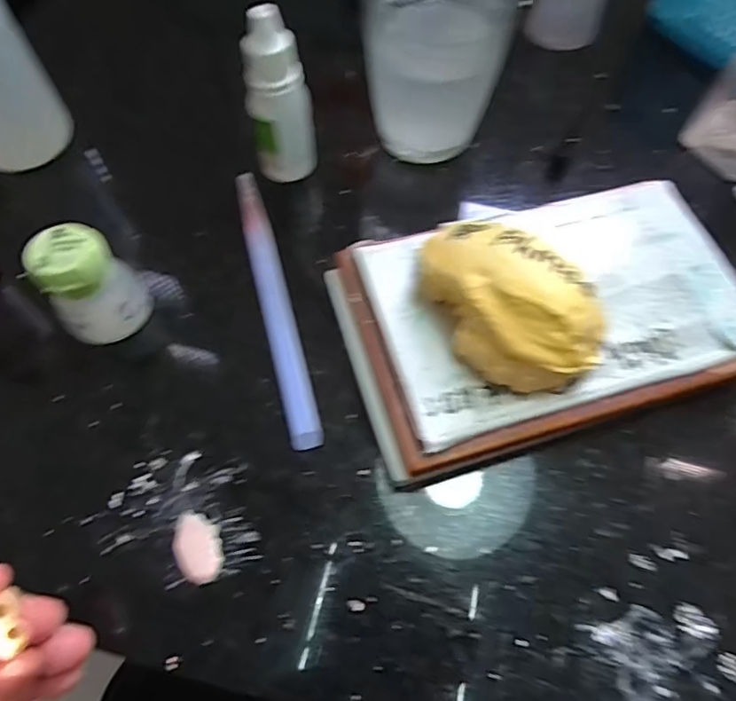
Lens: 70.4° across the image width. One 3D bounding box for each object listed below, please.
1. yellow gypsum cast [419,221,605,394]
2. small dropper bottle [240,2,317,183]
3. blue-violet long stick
[{"bbox_3d":[0.046,-0.015,0.181,0.038,0.035,0.069,-42,72,-17],"label":"yellow gypsum cast"},{"bbox_3d":[-0.038,-0.106,0.226,0.025,0.071,0.021,5,64,2],"label":"small dropper bottle"},{"bbox_3d":[-0.041,-0.025,0.225,0.011,0.004,0.139,-14,64,-8],"label":"blue-violet long stick"}]

